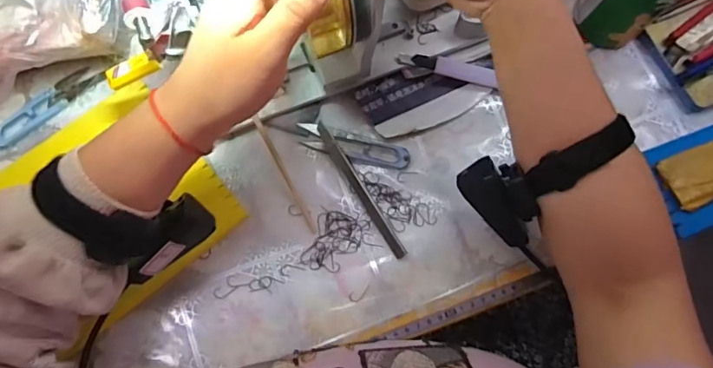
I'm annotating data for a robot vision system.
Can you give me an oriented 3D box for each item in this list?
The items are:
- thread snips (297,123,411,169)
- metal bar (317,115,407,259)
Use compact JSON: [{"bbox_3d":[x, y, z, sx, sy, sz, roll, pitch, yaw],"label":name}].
[{"bbox_3d":[-0.002,-0.033,0.438,0.101,0.004,0.025,16,76,1],"label":"thread snips"},{"bbox_3d":[0.001,0.003,0.428,0.011,0.011,0.140,-30,80,-10],"label":"metal bar"}]

